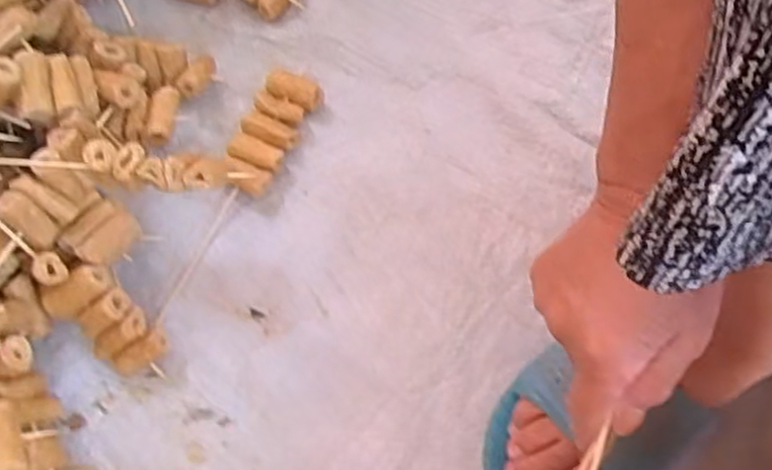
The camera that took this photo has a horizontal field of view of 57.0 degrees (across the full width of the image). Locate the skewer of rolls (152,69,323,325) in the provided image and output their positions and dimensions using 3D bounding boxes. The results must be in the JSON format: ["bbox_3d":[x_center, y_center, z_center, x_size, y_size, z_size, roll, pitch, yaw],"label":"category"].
[{"bbox_3d":[-0.104,-0.032,0.491,0.040,0.025,0.190,22,67,12],"label":"skewer of rolls"}]

